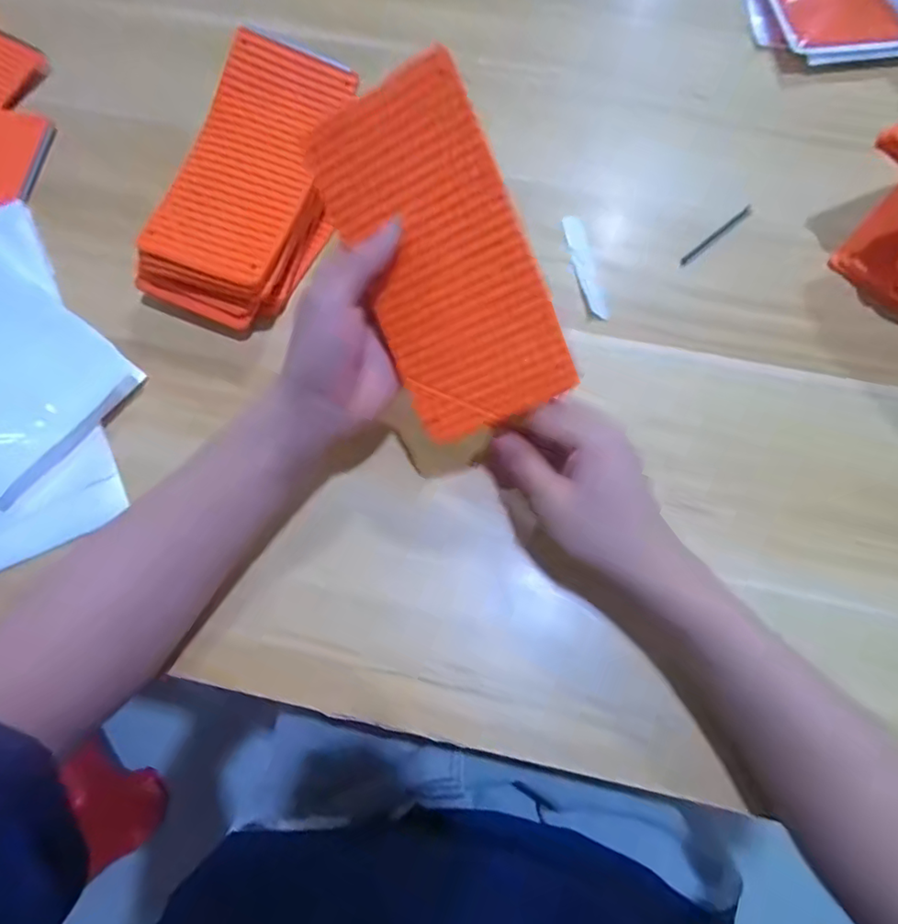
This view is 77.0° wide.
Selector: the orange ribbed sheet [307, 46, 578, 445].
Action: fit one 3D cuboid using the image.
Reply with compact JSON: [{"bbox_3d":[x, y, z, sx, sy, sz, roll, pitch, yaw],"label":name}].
[{"bbox_3d":[-0.004,-0.114,0.326,0.096,0.006,0.194,-22,100,14],"label":"orange ribbed sheet"}]

